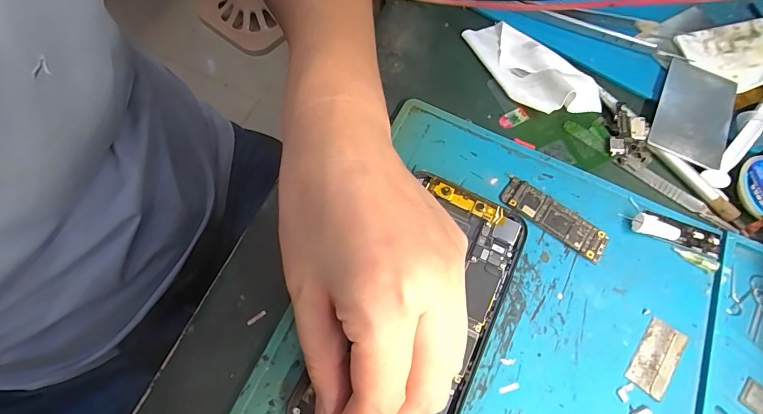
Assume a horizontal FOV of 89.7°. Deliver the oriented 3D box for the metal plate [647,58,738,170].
[{"bbox_3d":[0.204,-0.062,0.251,0.043,0.004,0.077,26,70,11],"label":"metal plate"}]

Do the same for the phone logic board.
[{"bbox_3d":[0.101,0.007,0.224,0.065,0.004,0.021,36,71,12],"label":"phone logic board"}]

